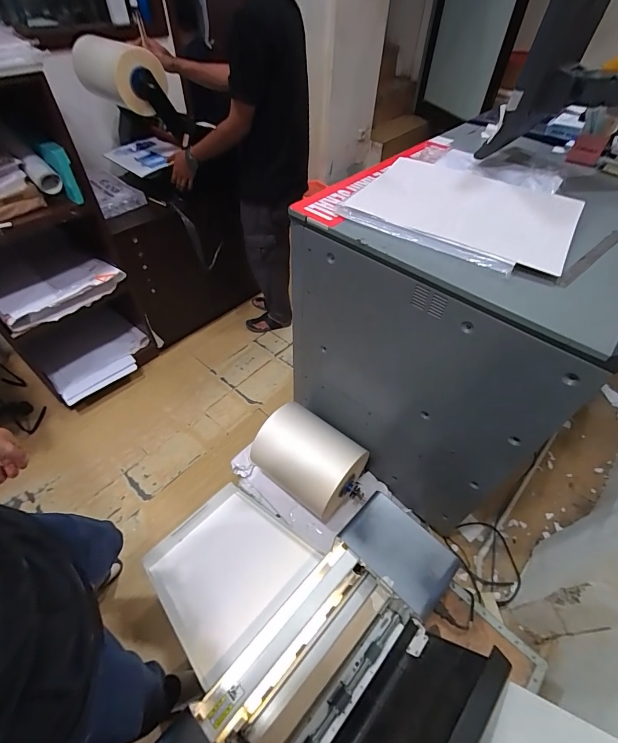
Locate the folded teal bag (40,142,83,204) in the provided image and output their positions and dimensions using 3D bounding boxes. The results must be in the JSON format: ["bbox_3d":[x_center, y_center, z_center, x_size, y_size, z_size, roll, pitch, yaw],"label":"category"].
[{"bbox_3d":[-0.842,-0.681,1.239,0.064,0.196,0.087,-32,22,-26],"label":"folded teal bag"}]

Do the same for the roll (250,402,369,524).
[{"bbox_3d":[-0.005,0.332,1.325,0.360,0.252,0.256,32,55,23],"label":"roll"}]

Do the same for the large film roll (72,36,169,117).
[{"bbox_3d":[-0.710,-1.120,1.349,0.384,0.180,0.180,31,55,23],"label":"large film roll"}]

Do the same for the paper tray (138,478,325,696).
[{"bbox_3d":[-0.224,0.539,1.003,0.358,0.090,0.540,-39,27,-28],"label":"paper tray"}]

